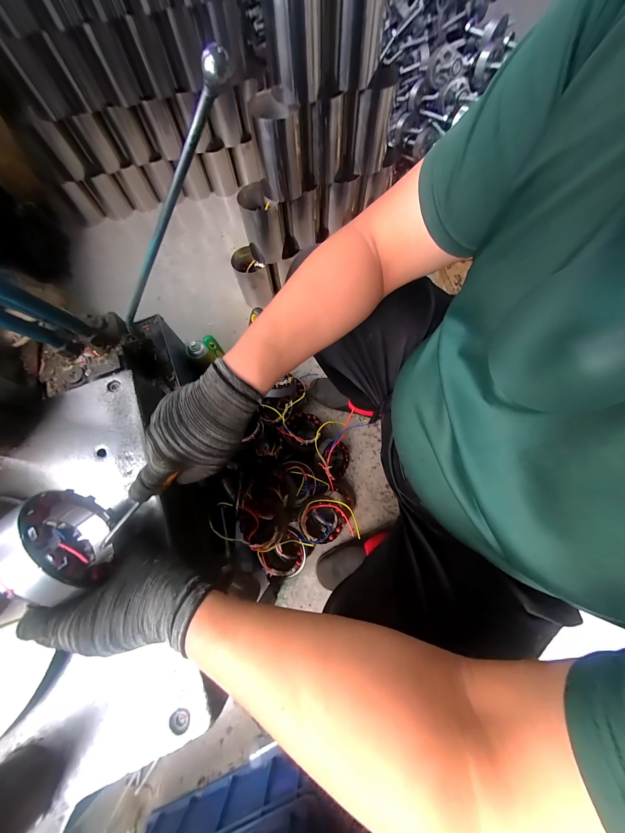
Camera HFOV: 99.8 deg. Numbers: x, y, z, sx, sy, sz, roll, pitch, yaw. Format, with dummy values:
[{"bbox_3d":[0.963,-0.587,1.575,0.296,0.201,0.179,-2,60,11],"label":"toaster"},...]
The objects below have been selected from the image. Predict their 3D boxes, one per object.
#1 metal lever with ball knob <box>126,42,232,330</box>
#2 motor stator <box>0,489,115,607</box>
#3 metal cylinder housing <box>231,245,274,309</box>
[{"bbox_3d":[-0.218,-0.257,0.370,0.401,0.024,0.024,-32,66,39],"label":"metal lever with ball knob"},{"bbox_3d":[-0.261,0.134,0.270,0.053,0.100,0.104,-35,74,-10],"label":"motor stator"},{"bbox_3d":[-0.213,-0.497,0.960,0.111,0.161,0.135,-18,72,-4],"label":"metal cylinder housing"}]

